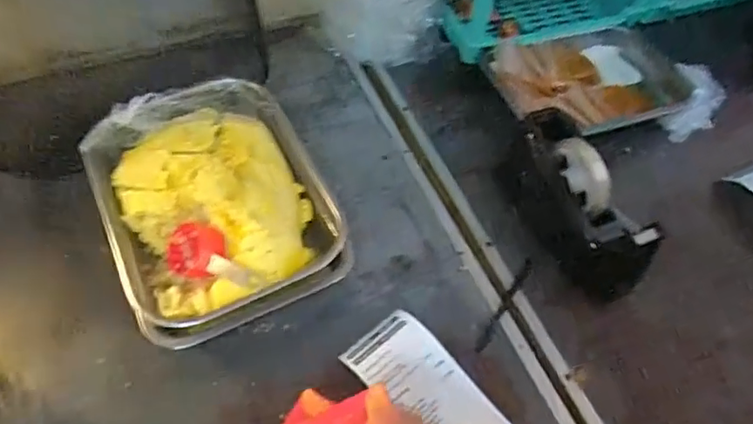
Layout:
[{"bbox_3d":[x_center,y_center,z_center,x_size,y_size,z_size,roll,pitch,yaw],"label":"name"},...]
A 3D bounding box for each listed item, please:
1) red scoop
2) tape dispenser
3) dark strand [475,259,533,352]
[{"bbox_3d":[-0.166,0.045,0.561,0.109,0.034,0.054,21,54,32],"label":"red scoop"},{"bbox_3d":[0.210,-0.015,0.606,0.060,0.111,0.197,-21,57,-17],"label":"tape dispenser"},{"bbox_3d":[0.135,0.094,0.588,0.010,0.005,0.123,30,58,19],"label":"dark strand"}]

